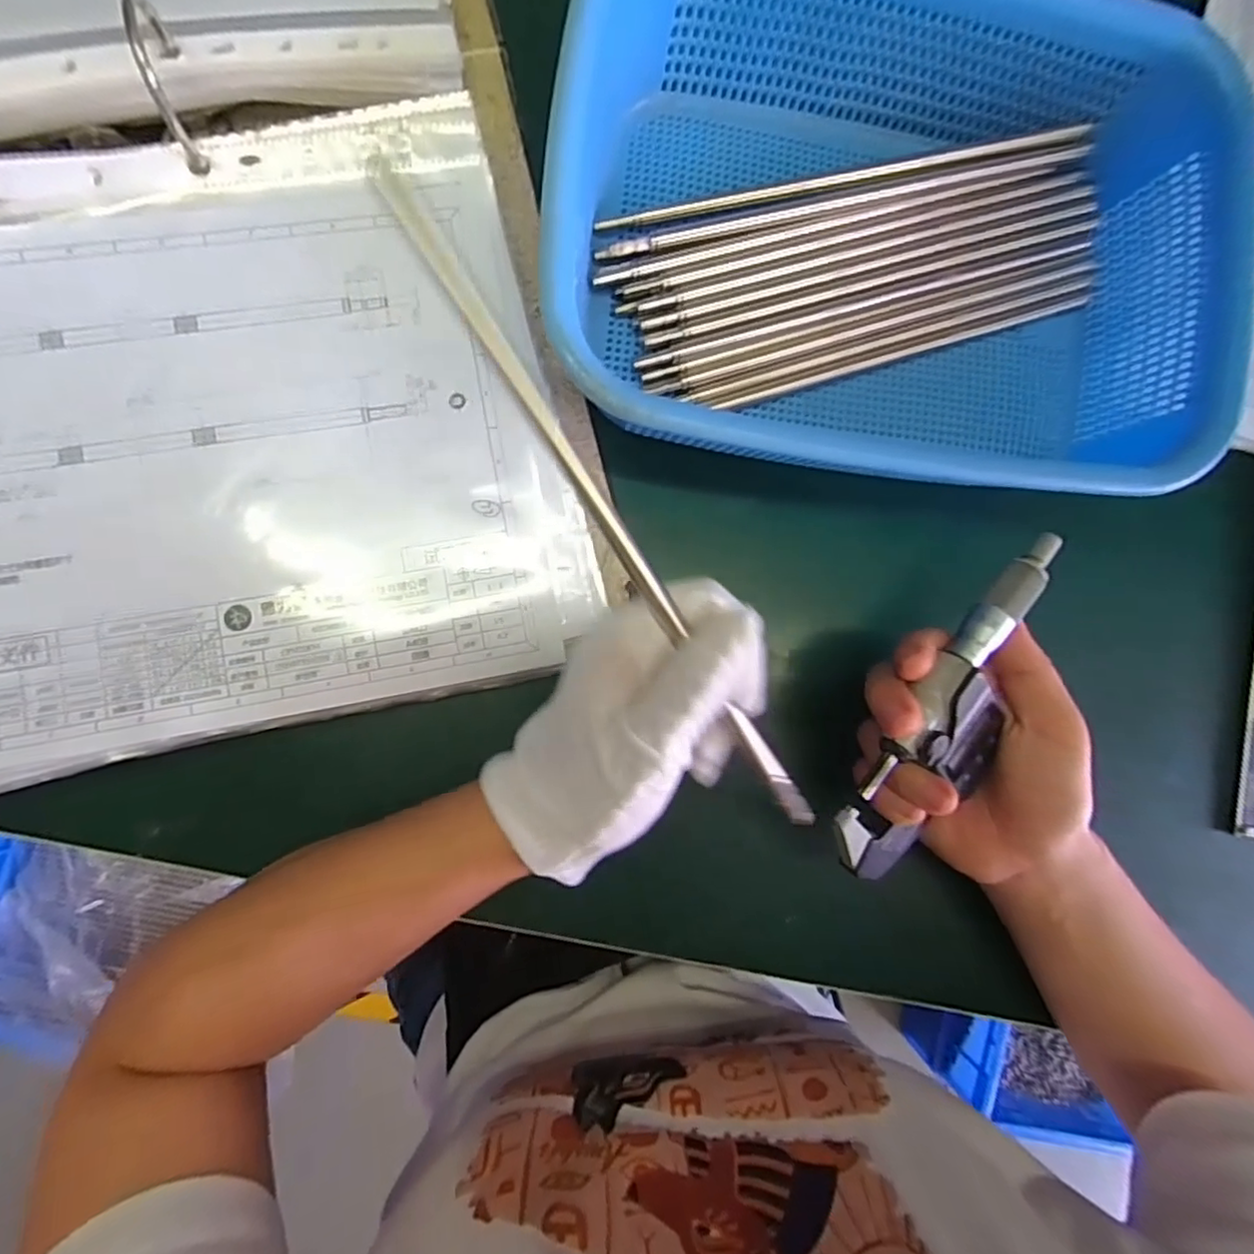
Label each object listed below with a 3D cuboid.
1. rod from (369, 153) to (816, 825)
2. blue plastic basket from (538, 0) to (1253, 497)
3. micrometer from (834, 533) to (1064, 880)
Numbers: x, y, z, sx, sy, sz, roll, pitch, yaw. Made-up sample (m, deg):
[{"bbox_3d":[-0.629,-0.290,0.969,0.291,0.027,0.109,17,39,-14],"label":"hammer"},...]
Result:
[{"bbox_3d":[-0.001,-0.026,0.201,0.009,0.004,0.238,-36,105,-7],"label":"rod"},{"bbox_3d":[0.107,-0.167,0.288,0.280,0.084,0.207,5,88,-8],"label":"blue plastic basket"},{"bbox_3d":[0.138,0.033,0.264,0.048,0.023,0.159,29,90,-7],"label":"micrometer"}]

